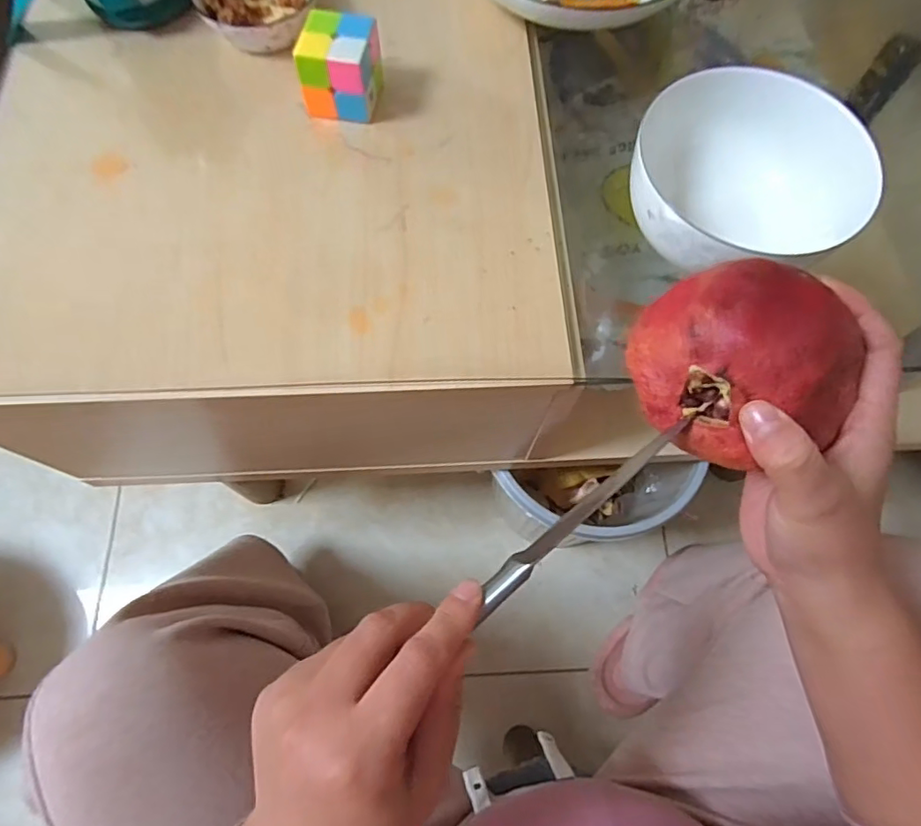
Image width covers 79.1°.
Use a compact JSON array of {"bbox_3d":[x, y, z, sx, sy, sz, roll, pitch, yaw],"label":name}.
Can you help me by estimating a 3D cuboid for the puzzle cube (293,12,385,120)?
[{"bbox_3d":[-0.088,-0.258,0.421,0.051,0.053,0.052,8,69,2],"label":"puzzle cube"}]

